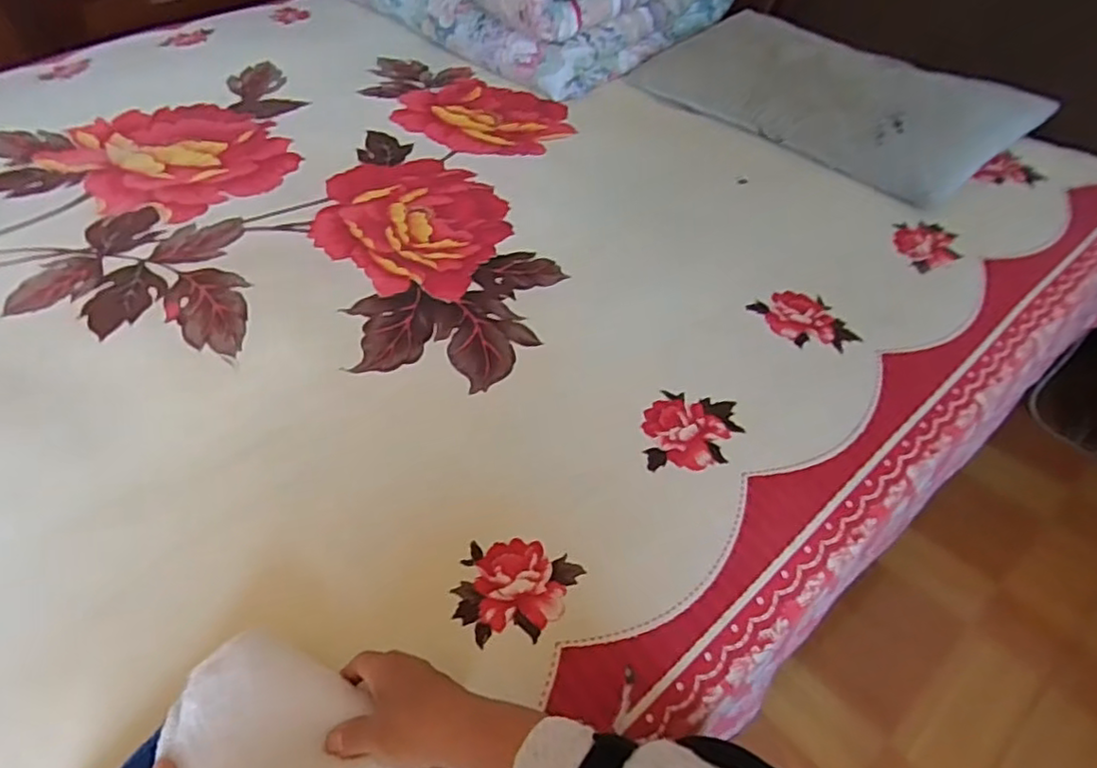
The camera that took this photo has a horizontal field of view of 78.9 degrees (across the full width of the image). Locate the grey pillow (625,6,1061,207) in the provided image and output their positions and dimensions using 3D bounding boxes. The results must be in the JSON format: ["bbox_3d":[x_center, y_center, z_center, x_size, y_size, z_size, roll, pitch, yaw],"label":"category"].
[{"bbox_3d":[0.416,-0.465,1.046,0.270,0.040,0.568,-37,53,-12],"label":"grey pillow"}]

